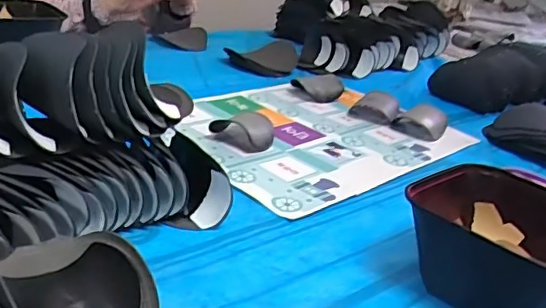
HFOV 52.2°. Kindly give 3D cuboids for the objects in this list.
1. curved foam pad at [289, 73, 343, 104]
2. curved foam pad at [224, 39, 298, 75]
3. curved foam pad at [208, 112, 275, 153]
[{"bbox_3d":[0.090,-0.133,1.120,0.100,0.042,0.051,4,24,-8],"label":"curved foam pad"},{"bbox_3d":[-0.026,-0.230,1.310,0.170,0.043,0.176,7,23,-1],"label":"curved foam pad"},{"bbox_3d":[-0.037,-0.037,0.868,0.086,0.038,0.096,21,27,29],"label":"curved foam pad"}]

